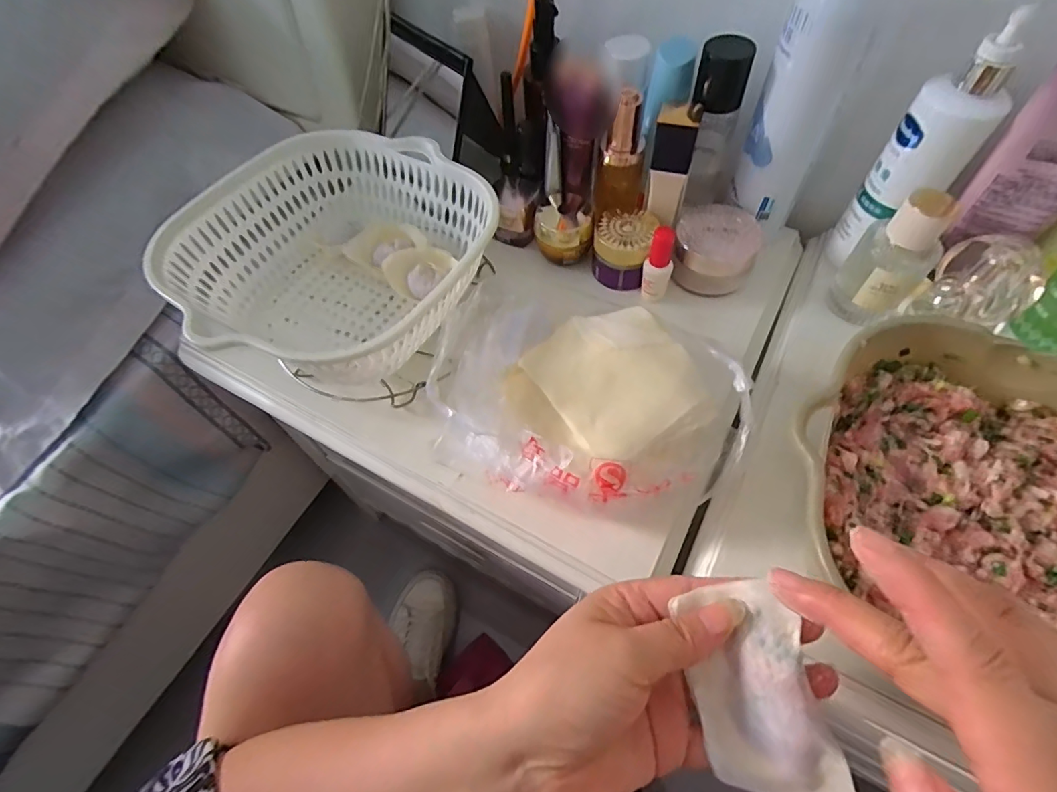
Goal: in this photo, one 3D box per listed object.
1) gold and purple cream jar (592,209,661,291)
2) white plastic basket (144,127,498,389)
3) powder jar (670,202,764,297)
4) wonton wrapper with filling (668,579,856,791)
[{"bbox_3d":[0.082,-0.130,0.442,0.050,0.045,0.059,18,61,13],"label":"gold and purple cream jar"},{"bbox_3d":[-0.141,-0.101,0.393,0.212,0.082,0.229,20,62,14],"label":"white plastic basket"},{"bbox_3d":[0.158,-0.127,0.430,0.066,0.042,0.066,-1,59,2],"label":"powder jar"},{"bbox_3d":[0.097,0.126,0.214,0.047,0.026,0.087,-11,59,-4],"label":"wonton wrapper with filling"}]

